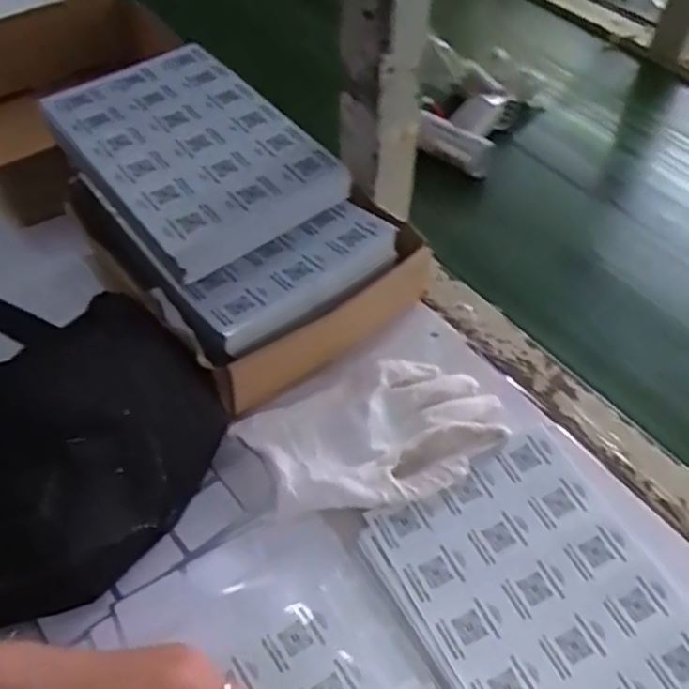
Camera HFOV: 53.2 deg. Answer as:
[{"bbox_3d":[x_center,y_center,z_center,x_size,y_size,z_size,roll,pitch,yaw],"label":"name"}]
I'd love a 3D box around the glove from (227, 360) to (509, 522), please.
[{"bbox_3d":[0.022,0.057,0.443,0.158,0.020,0.099,-21,55,-16],"label":"glove"}]

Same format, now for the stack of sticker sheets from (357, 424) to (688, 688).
[{"bbox_3d":[0.119,0.156,0.377,0.139,0.010,0.205,-26,59,-18],"label":"stack of sticker sheets"}]

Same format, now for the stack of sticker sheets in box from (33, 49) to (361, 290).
[{"bbox_3d":[-0.111,-0.141,0.490,0.135,0.031,0.205,-31,59,-22],"label":"stack of sticker sheets in box"}]

